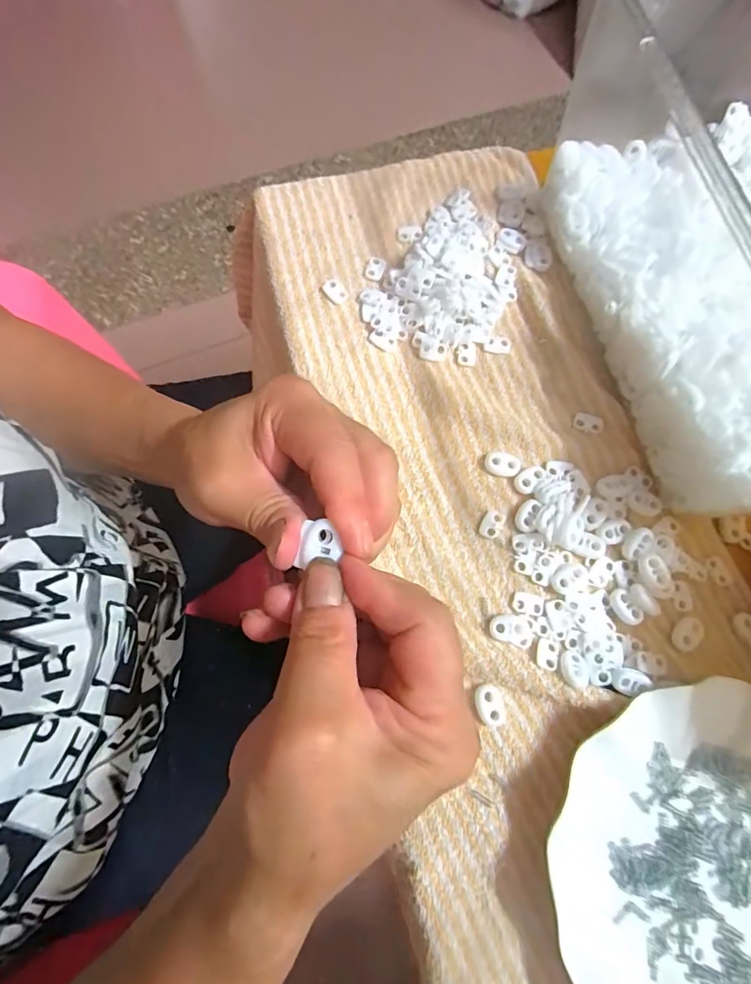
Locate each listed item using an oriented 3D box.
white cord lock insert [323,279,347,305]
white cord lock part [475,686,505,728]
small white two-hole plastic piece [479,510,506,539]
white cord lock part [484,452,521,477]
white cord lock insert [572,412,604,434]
[{"bbox_3d":[-0.029,-0.143,0.326,0.013,0.004,0.020,-43,83,-12],"label":"white cord lock insert"},{"bbox_3d":[0.066,0.123,0.263,0.016,0.007,0.023,-12,77,-6],"label":"white cord lock part"},{"bbox_3d":[0.074,0.021,0.290,0.013,0.004,0.018,26,76,3],"label":"small white two-hole plastic piece"},{"bbox_3d":[0.083,-0.018,0.299,0.023,0.007,0.014,14,76,0],"label":"white cord lock part"},{"bbox_3d":[0.145,-0.047,0.311,0.019,0.004,0.012,16,76,0],"label":"white cord lock insert"}]

